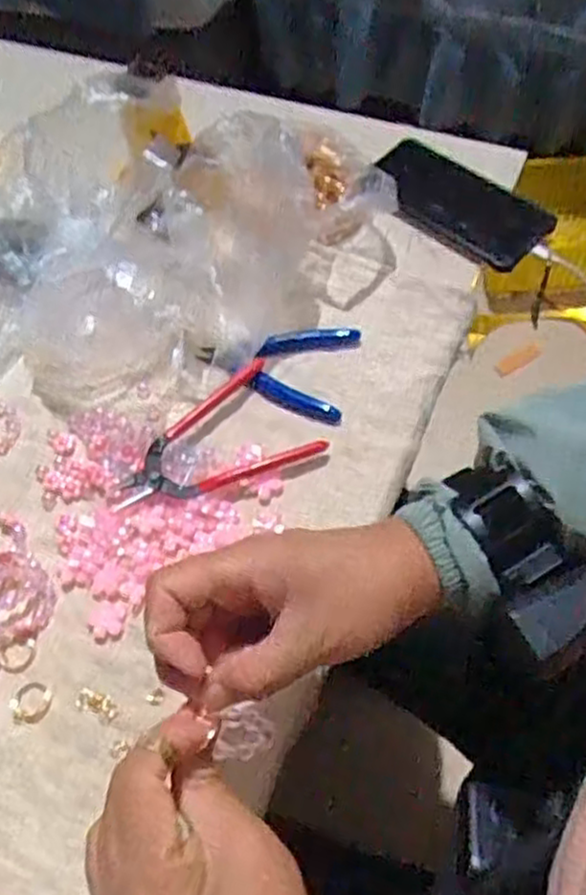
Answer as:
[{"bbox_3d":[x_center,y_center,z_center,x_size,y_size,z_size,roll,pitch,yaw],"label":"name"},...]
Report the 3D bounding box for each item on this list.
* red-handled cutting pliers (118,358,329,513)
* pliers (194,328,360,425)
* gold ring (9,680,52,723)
[{"bbox_3d":[-0.060,-0.011,0.523,0.143,0.012,0.087,-22,63,-9],"label":"red-handled cutting pliers"},{"bbox_3d":[-0.014,-0.065,0.555,0.113,0.009,0.081,11,63,8],"label":"pliers"},{"bbox_3d":[-0.159,0.154,0.450,0.024,0.004,0.023,-1,62,2],"label":"gold ring"}]

